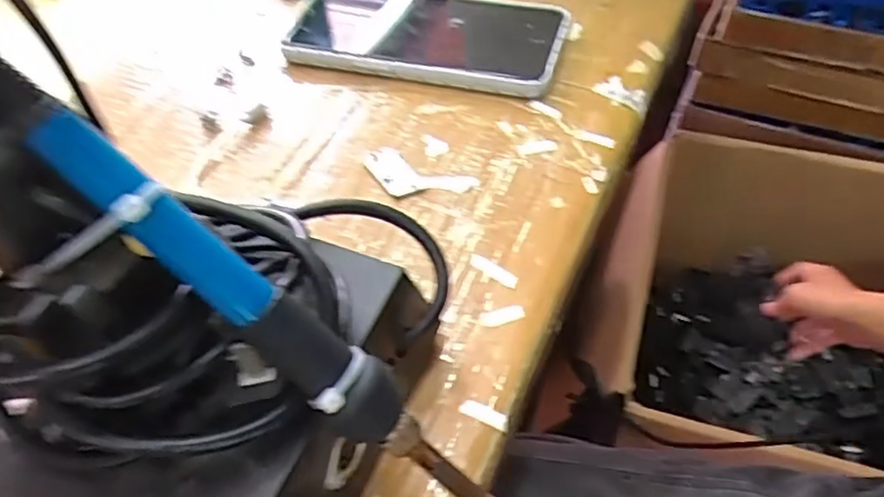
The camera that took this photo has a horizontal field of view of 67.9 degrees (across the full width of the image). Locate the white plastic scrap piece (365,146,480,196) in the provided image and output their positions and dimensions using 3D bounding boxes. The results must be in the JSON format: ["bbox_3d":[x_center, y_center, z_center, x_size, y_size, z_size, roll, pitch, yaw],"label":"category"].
[{"bbox_3d":[-0.014,-0.037,0.331,0.057,0.004,0.027,20,56,20],"label":"white plastic scrap piece"}]

